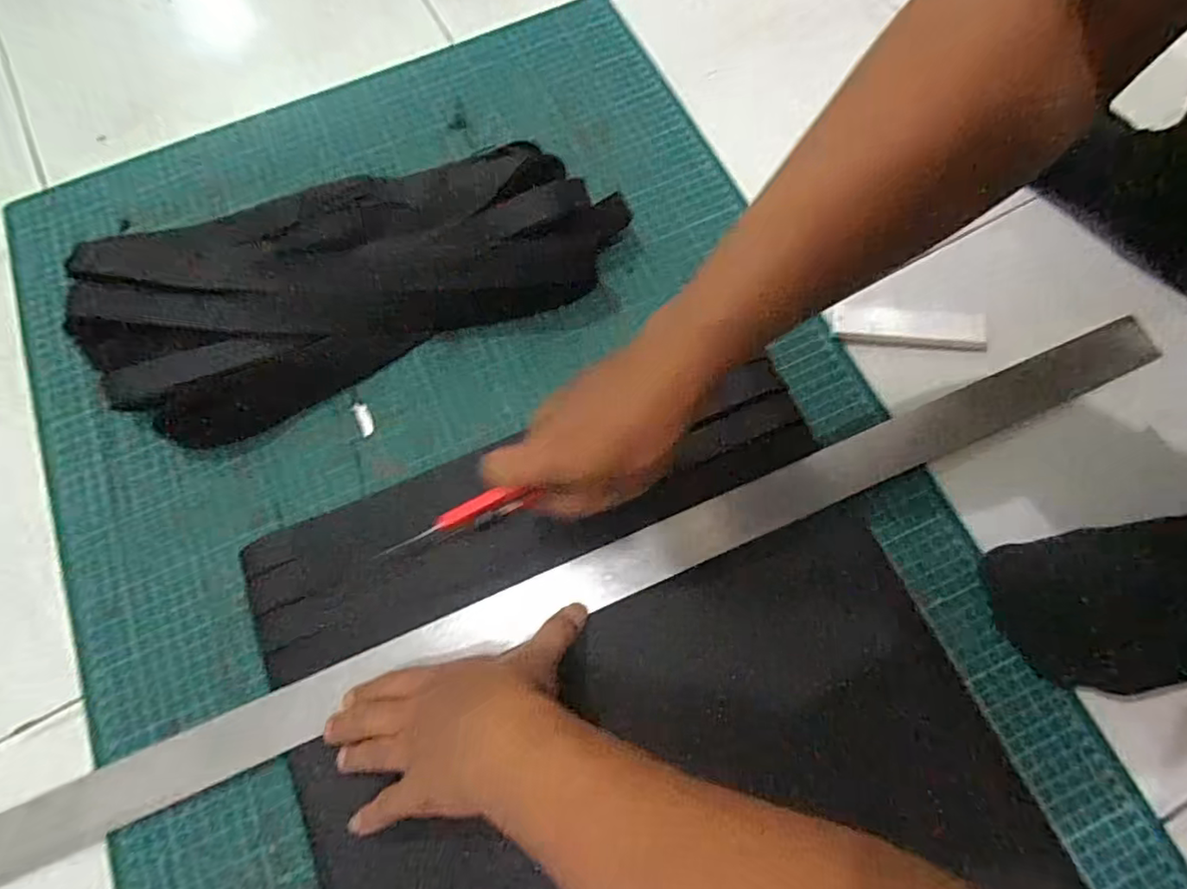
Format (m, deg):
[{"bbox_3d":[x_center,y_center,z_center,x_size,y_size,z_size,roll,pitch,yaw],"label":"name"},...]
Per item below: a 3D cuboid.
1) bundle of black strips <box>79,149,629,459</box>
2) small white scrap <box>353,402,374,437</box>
[{"bbox_3d":[-0.187,-0.146,0.483,0.423,0.045,0.178,-22,73,-6],"label":"bundle of black strips"},{"bbox_3d":[-0.180,-0.020,0.472,0.011,0.004,0.029,-25,73,-7],"label":"small white scrap"}]

